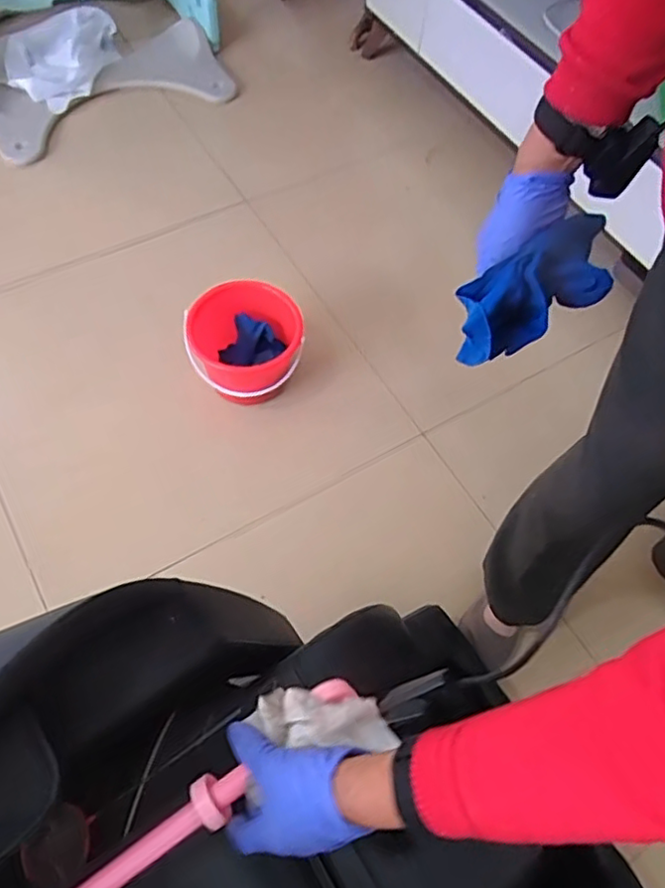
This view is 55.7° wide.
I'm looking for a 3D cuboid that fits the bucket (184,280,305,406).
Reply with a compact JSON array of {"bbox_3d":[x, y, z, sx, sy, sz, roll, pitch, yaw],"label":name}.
[{"bbox_3d":[-0.175,-0.187,1.274,0.224,0.207,0.183,0,62,-4],"label":"bucket"}]

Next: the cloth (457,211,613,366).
[{"bbox_3d":[0.210,-0.160,0.635,0.190,0.091,0.084,-37,69,-6],"label":"cloth"}]

